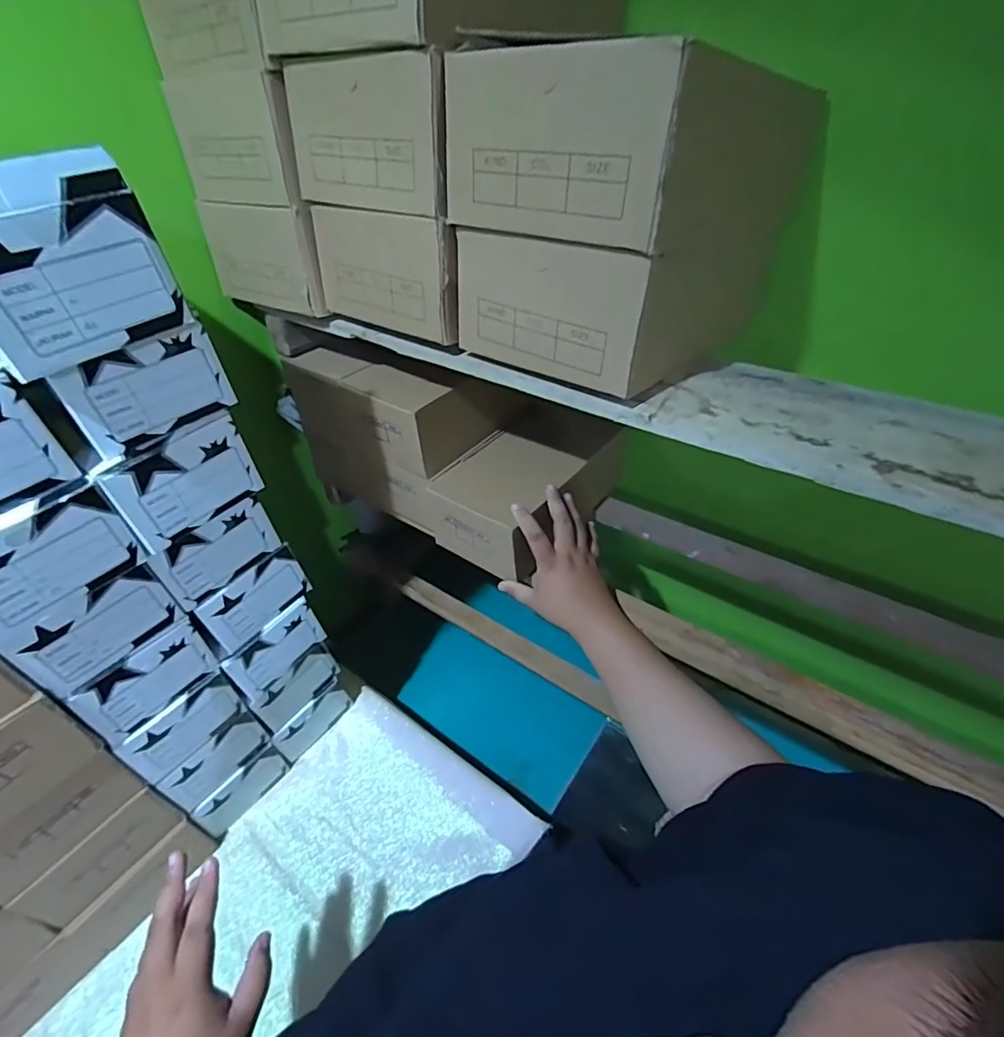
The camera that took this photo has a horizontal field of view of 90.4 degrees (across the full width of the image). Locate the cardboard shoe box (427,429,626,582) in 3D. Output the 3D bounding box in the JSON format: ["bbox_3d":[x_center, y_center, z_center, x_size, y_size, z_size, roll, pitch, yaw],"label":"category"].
[{"bbox_3d":[0.030,-0.032,0.686,0.154,0.101,0.219,25,47,29],"label":"cardboard shoe box"}]

